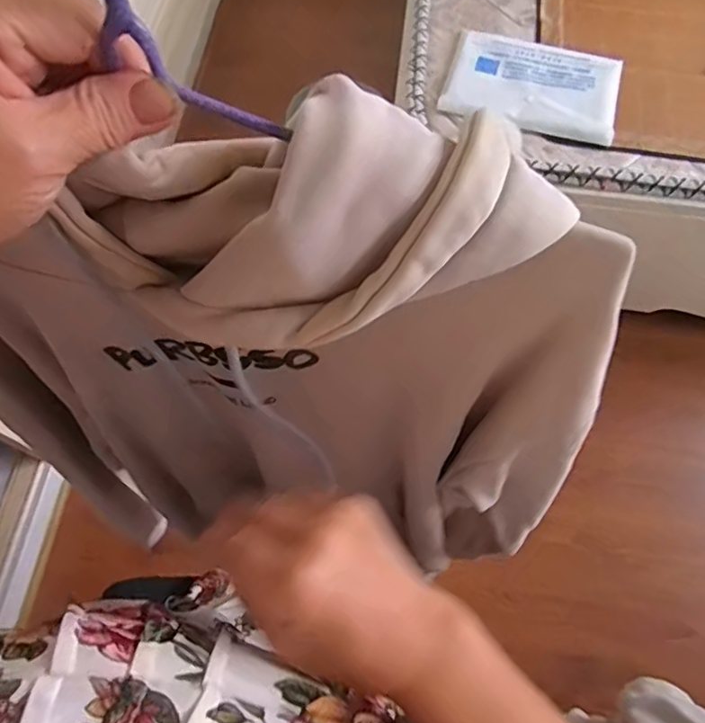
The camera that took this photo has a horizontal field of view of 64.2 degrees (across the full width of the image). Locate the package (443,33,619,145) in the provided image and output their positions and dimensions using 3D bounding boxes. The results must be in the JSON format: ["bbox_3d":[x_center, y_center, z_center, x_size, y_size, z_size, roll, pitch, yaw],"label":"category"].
[{"bbox_3d":[0.339,-0.523,1.060,0.311,0.029,0.237,13,67,6],"label":"package"}]

